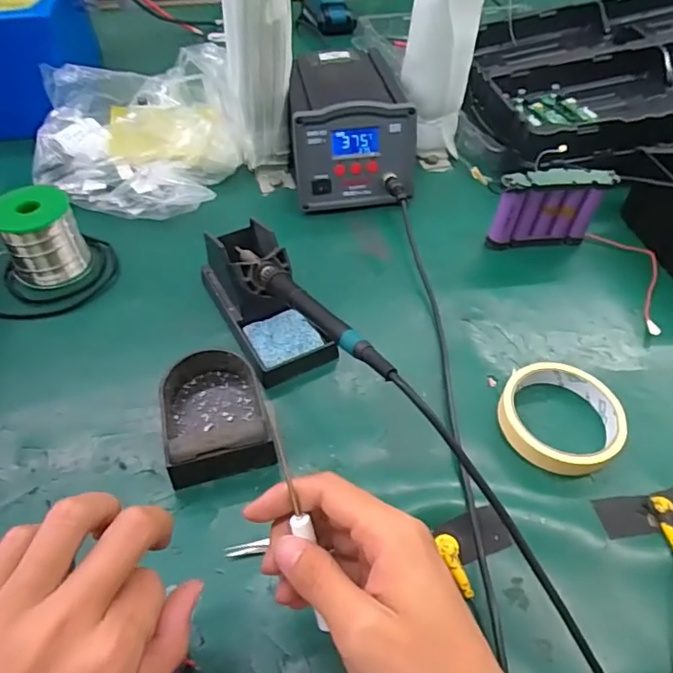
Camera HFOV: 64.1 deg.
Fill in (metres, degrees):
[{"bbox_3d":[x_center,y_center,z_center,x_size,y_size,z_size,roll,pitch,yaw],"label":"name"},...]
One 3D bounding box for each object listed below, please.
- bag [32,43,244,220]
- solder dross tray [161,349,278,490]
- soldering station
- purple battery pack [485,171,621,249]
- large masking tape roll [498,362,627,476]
[{"bbox_3d":[-0.224,-0.240,0.605,0.222,0.121,0.233,-7,50,-10],"label":"bag"},{"bbox_3d":[-0.091,0.057,0.408,0.074,0.039,0.116,-10,50,-13],"label":"solder dross tray"},{"bbox_3d":[0.012,-0.239,0.624,0.132,0.106,0.196,-2,49,-6],"label":"soldering station"},{"bbox_3d":[0.213,-0.129,0.547,0.113,0.079,0.020,-6,49,-9],"label":"purple battery pack"},{"bbox_3d":[0.169,0.061,0.408,0.088,0.024,0.085,2,49,-2],"label":"large masking tape roll"}]

